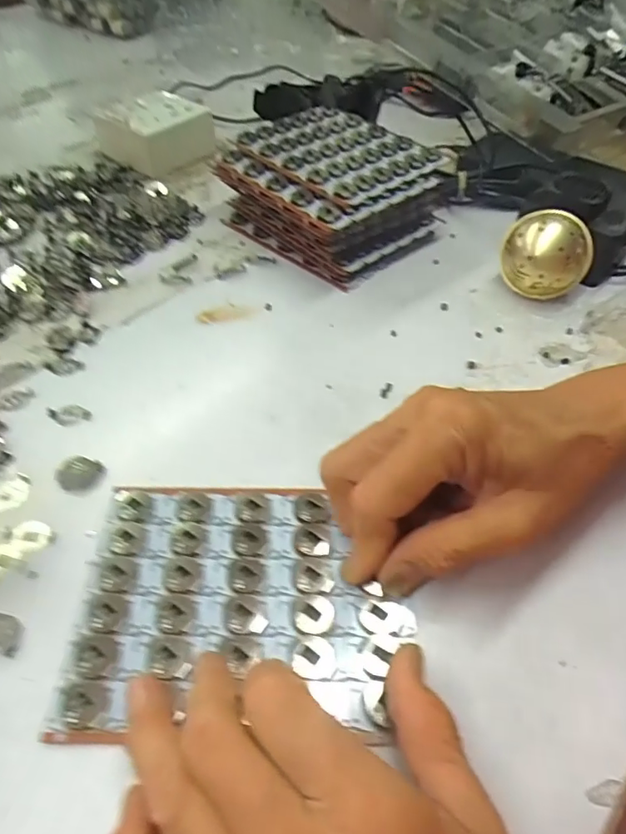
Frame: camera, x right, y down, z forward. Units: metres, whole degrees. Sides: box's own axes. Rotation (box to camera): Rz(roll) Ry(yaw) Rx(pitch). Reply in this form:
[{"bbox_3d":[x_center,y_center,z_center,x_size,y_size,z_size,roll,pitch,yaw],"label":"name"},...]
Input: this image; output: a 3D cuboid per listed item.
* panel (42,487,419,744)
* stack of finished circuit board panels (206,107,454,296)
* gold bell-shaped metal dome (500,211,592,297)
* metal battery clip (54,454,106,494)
[{"bbox_3d":[-0.031,0.080,0.242,0.142,0.005,0.112,1,49,-1],"label":"panel"},{"bbox_3d":[0.014,-0.185,0.437,0.133,0.065,0.149,-34,58,-26],"label":"stack of finished circuit board panels"},{"bbox_3d":[0.168,-0.114,0.385,0.060,0.055,0.047,24,53,18],"label":"gold bell-shaped metal dome"},{"bbox_3d":[-0.126,0.030,0.284,0.024,0.005,0.021,-2,49,-3],"label":"metal battery clip"}]

